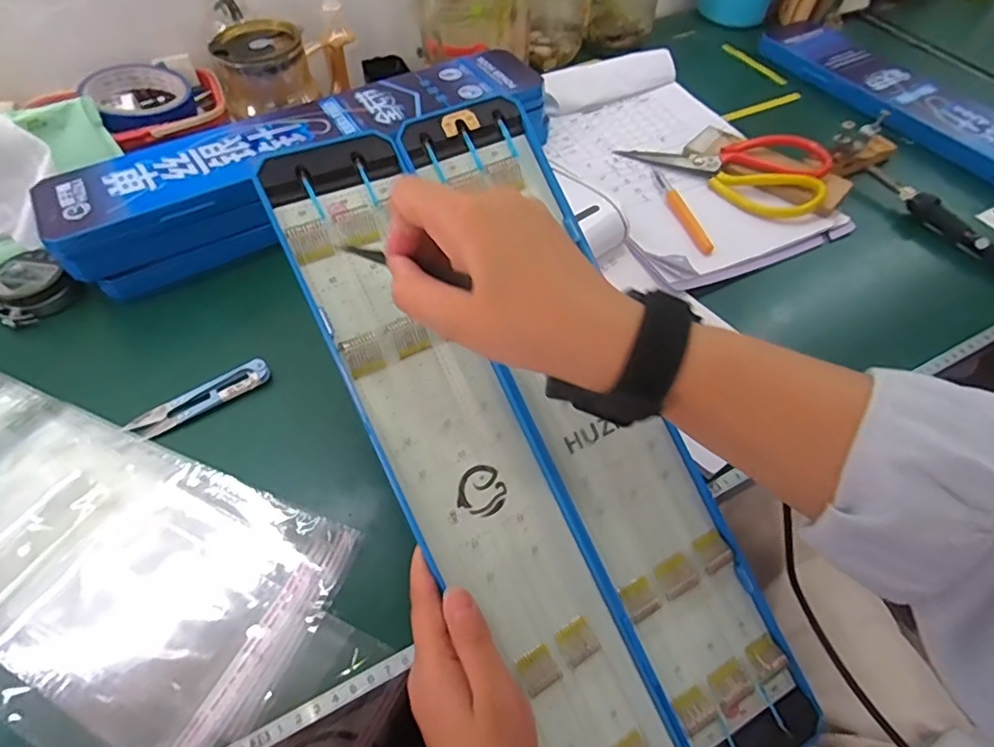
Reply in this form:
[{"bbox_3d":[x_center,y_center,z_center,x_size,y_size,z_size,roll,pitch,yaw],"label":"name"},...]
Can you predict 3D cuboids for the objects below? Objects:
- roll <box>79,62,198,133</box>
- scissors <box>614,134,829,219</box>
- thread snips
[{"bbox_3d":[-0.335,-0.263,0.533,0.084,0.022,0.092,0,54,-1],"label":"roll"},{"bbox_3d":[0.223,-0.209,0.563,0.191,0.014,0.094,20,71,18],"label":"scissors"},{"bbox_3d":[-0.210,0.017,0.405,0.096,0.008,0.023,-27,59,-19],"label":"thread snips"}]

